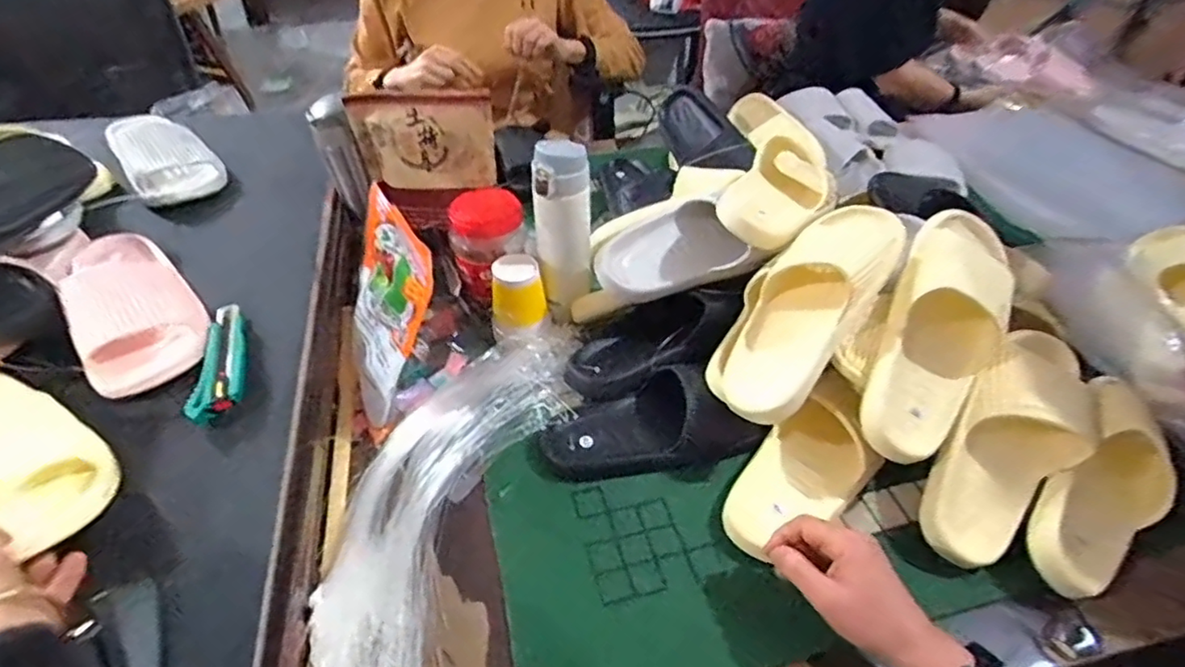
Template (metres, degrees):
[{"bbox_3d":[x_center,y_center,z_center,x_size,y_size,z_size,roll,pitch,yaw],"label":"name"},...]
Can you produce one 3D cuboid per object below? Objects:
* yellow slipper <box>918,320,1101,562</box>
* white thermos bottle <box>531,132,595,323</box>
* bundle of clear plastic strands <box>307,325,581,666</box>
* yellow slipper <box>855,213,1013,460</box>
[{"bbox_3d":[0.387,0.101,0.572,0.096,0.058,0.233,29,83,26],"label":"yellow slipper"},{"bbox_3d":[-0.034,-0.115,0.720,0.067,0.207,0.057,-3,43,-4],"label":"white thermos bottle"},{"bbox_3d":[-0.133,0.163,0.575,0.189,0.027,0.496,4,43,3],"label":"bundle of clear plastic strands"},{"bbox_3d":[0.326,-0.001,0.574,0.099,0.069,0.250,20,85,19],"label":"yellow slipper"}]

